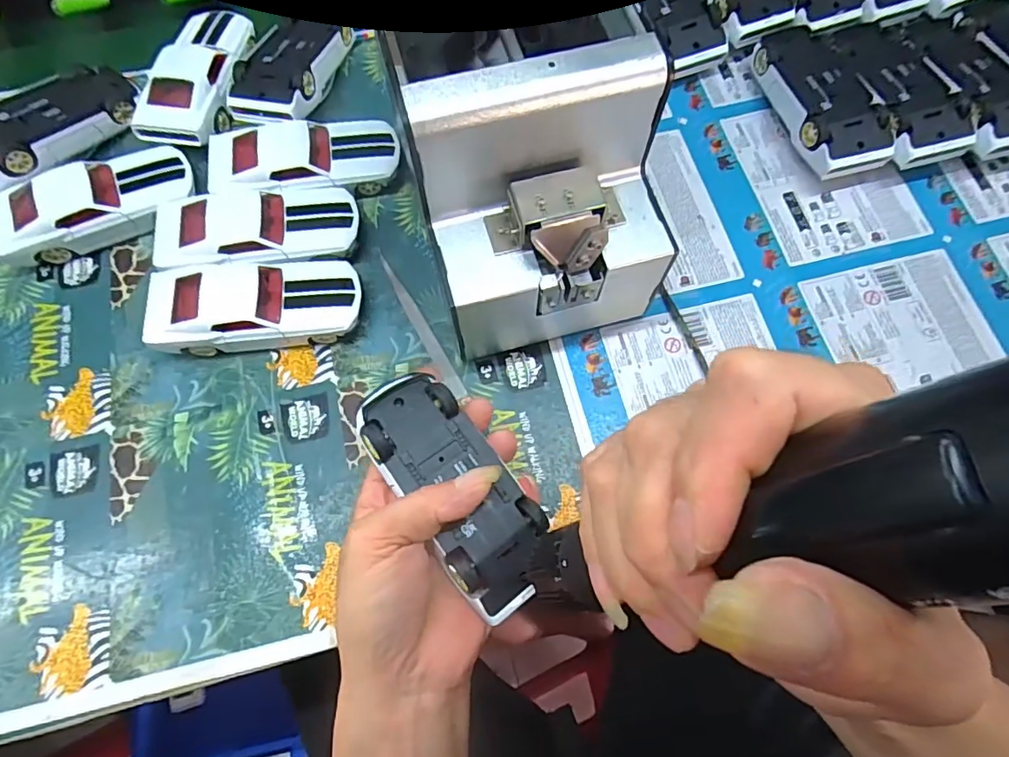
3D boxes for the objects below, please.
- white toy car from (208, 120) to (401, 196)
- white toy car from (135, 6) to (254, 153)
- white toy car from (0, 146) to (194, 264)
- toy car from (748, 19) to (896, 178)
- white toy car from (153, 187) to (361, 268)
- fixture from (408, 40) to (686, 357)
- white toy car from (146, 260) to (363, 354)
[{"bbox_3d":[-0.137,-0.153,0.374,0.123,0.030,0.054,-6,70,-2],"label":"white toy car"},{"bbox_3d":[-0.224,-0.227,0.397,0.053,0.030,0.126,11,70,4],"label":"white toy car"},{"bbox_3d":[-0.277,-0.120,0.364,0.128,0.032,0.056,-24,73,-8],"label":"white toy car"},{"bbox_3d":[0.226,-0.202,0.392,0.057,0.036,0.127,-16,70,-5],"label":"toy car"},{"bbox_3d":[-0.162,-0.099,0.360,0.125,0.032,0.056,-5,70,-2],"label":"white toy car"},{"bbox_3d":[0.027,-0.082,0.296,0.148,0.144,0.093,-14,72,-5],"label":"fixture"},{"bbox_3d":[-0.156,-0.047,0.343,0.126,0.033,0.051,-6,70,-2],"label":"white toy car"}]

